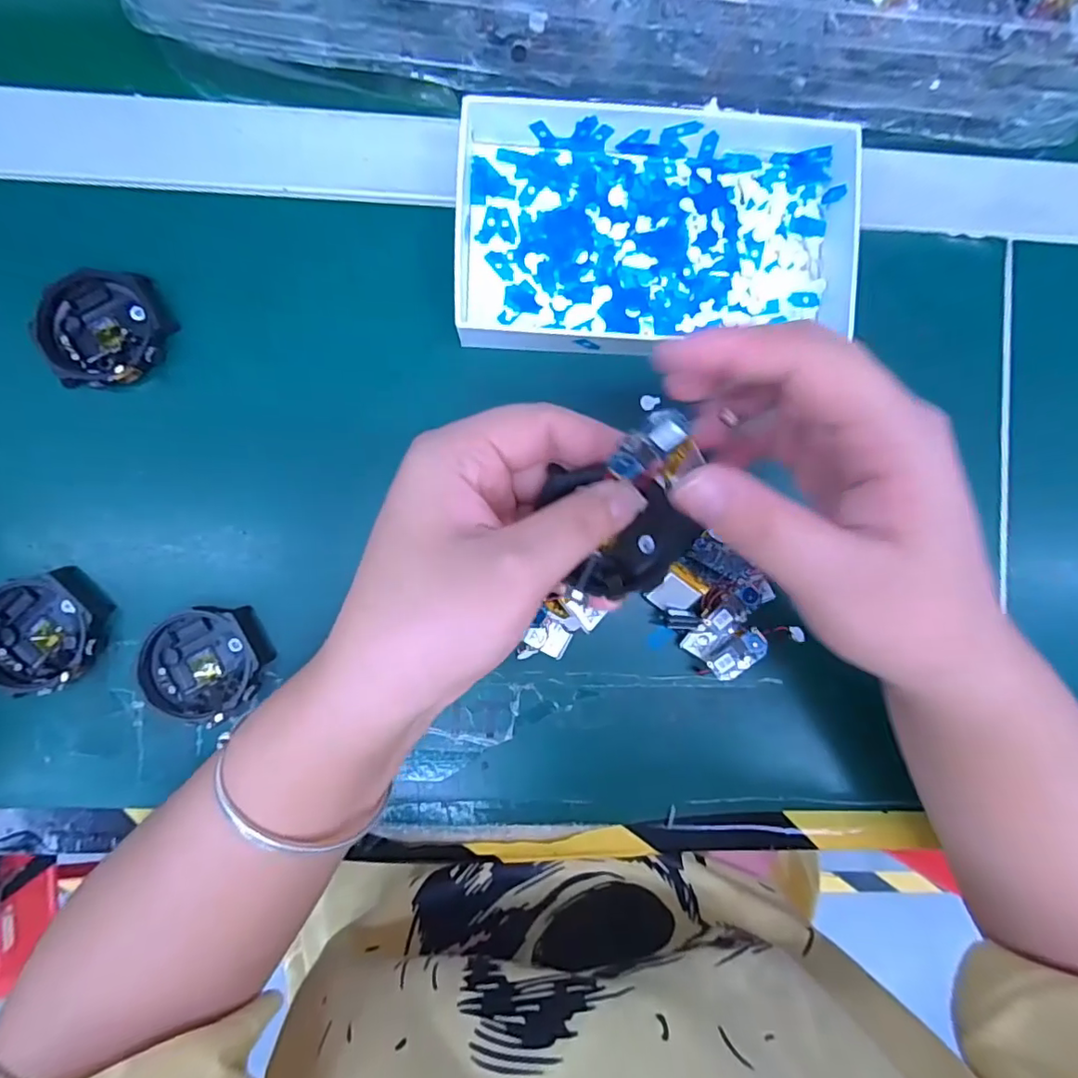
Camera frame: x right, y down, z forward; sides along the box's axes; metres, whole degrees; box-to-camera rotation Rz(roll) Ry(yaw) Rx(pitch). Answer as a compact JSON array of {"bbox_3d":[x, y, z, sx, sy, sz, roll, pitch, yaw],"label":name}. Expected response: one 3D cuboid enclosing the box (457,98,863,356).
[{"bbox_3d":[0.056,-0.139,0.248,0.183,0.022,0.108,2,90,-3],"label":"box"}]

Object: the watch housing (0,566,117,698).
[{"bbox_3d":[-0.217,0.041,0.241,0.051,0.010,0.049,0,90,-3],"label":"watch housing"}]

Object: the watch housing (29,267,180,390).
[{"bbox_3d":[-0.194,-0.093,0.244,0.051,0.011,0.051,7,90,-3],"label":"watch housing"}]

